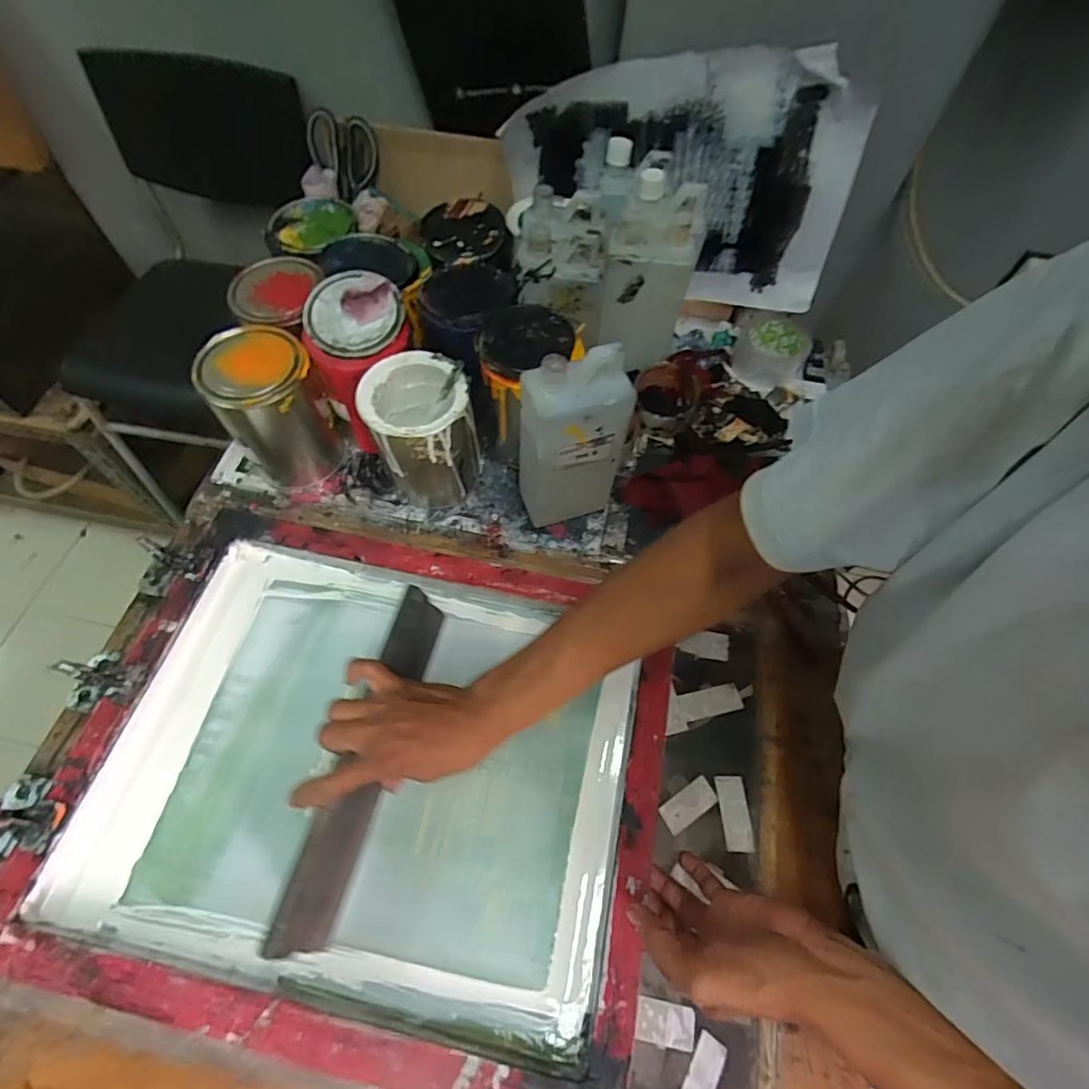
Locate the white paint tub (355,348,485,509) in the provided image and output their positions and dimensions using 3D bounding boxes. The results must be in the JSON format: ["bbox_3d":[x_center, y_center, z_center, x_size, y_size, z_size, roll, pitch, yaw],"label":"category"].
[{"bbox_3d":[-0.133,-0.121,0.590,0.107,0.151,0.110,1,62,-2],"label":"white paint tub"}]

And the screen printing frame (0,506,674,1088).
[{"bbox_3d":[-0.145,0.194,0.483,0.481,0.058,0.406,12,61,5],"label":"screen printing frame"}]

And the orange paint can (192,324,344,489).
[{"bbox_3d":[-0.298,-0.150,0.596,0.099,0.154,0.100,1,62,-2],"label":"orange paint can"}]

